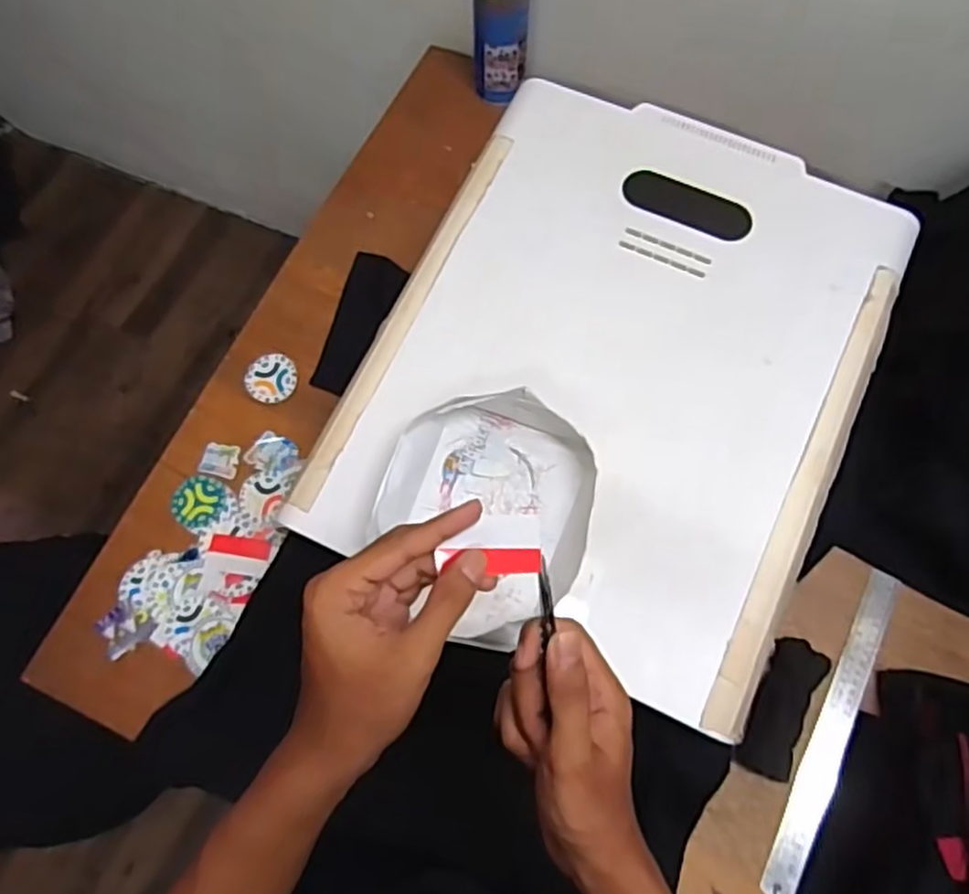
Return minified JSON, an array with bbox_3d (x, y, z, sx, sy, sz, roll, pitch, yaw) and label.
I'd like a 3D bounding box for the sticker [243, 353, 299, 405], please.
[{"bbox_3d":[-0.237,-0.077,0.805,0.056,0.007,0.058,0,72,-1],"label":"sticker"}]

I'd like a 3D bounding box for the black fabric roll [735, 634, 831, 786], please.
[{"bbox_3d":[0.280,0.244,0.673,0.046,0.028,0.123,22,73,6],"label":"black fabric roll"}]

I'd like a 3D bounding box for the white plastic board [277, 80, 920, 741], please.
[{"bbox_3d":[0.116,-0.080,0.626,0.399,0.030,0.493,25,73,7],"label":"white plastic board"}]

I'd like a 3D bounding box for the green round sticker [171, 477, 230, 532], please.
[{"bbox_3d":[-0.299,0.060,0.759,0.060,0.004,0.054,27,74,8],"label":"green round sticker"}]

